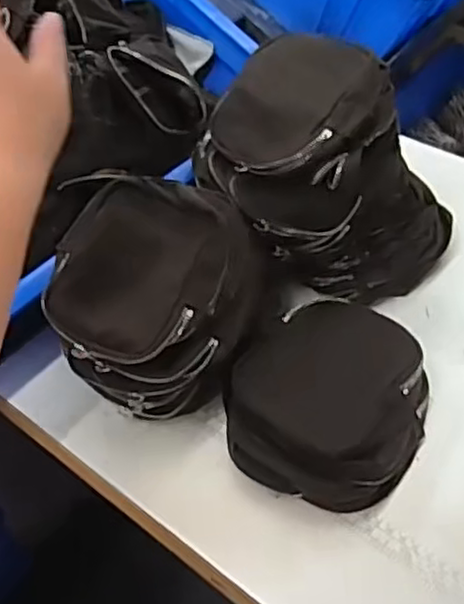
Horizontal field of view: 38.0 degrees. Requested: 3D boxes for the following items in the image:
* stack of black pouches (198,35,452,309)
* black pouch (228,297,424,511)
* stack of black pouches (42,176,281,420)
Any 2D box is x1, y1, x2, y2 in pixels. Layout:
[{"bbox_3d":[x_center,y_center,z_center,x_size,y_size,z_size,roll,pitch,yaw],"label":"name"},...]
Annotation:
[{"bbox_3d":[0.091,-0.112,0.602,0.229,0.178,0.142,0,50,6],"label":"stack of black pouches"},{"bbox_3d":[0.078,0.076,0.532,0.141,0.049,0.168,26,57,25],"label":"black pouch"},{"bbox_3d":[-0.052,0.001,0.551,0.143,0.137,0.162,16,53,18],"label":"stack of black pouches"}]

